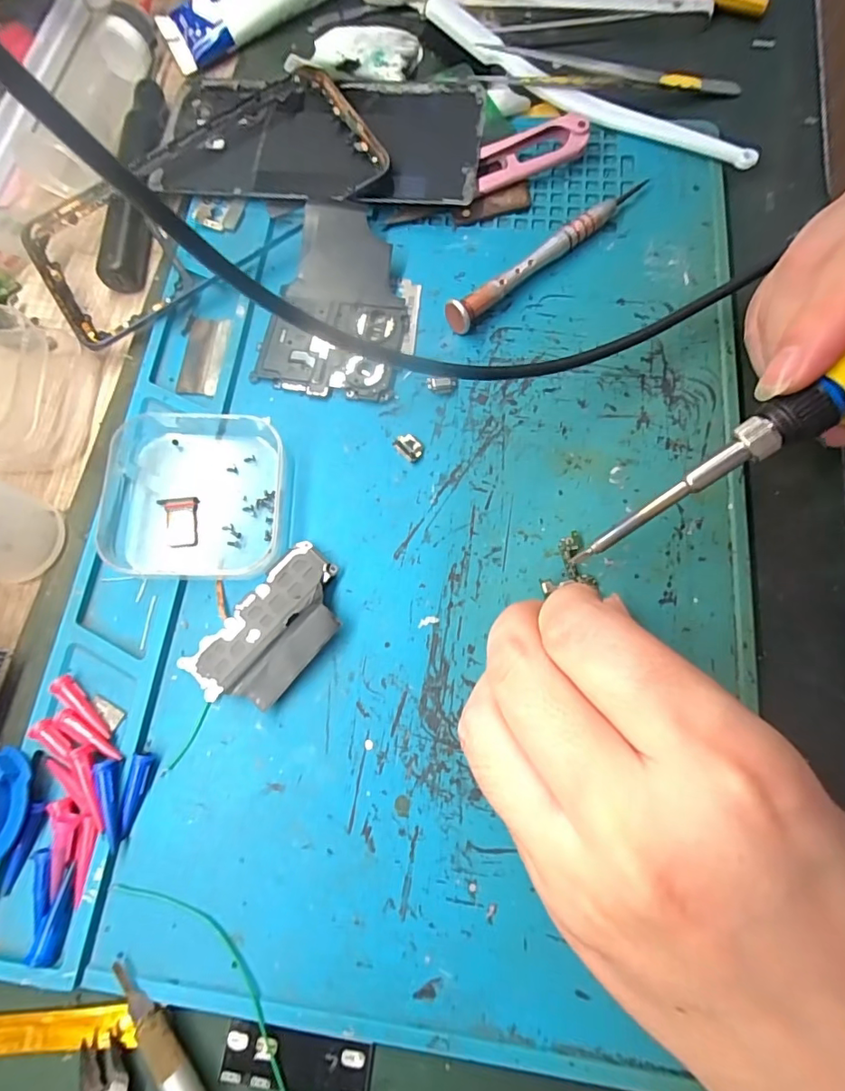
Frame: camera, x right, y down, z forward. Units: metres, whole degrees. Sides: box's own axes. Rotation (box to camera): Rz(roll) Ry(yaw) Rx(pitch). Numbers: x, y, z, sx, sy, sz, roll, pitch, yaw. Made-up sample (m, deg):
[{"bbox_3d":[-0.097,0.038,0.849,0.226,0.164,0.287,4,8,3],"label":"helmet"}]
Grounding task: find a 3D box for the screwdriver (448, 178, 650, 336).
[{"bbox_3d":[0.056,-0.129,0.223,0.114,0.012,0.010,-40,77,-9],"label":"screwdriver"}]

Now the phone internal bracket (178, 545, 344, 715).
[{"bbox_3d":[-0.053,0.030,0.184,0.034,0.007,0.061,39,79,11],"label":"phone internal bracket"}]

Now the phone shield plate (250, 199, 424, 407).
[{"bbox_3d":[-0.034,-0.105,0.218,0.063,0.013,0.083,10,75,4],"label":"phone shield plate"}]

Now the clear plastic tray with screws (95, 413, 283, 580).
[{"bbox_3d":[-0.088,-0.022,0.195,0.063,0.016,0.066,0,74,1],"label":"clear plastic tray with screws"}]

